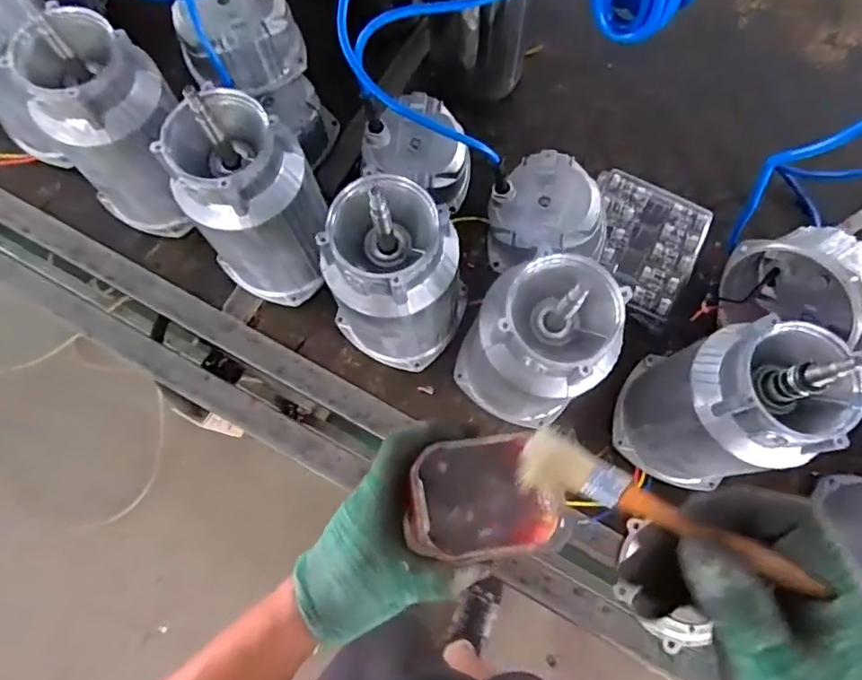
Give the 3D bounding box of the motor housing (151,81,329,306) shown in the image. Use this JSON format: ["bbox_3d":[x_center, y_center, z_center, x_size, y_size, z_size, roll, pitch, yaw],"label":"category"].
[{"bbox_3d":[-0.166,-0.127,0.540,0.111,0.240,0.107,0,75,-1],"label":"motor housing"}]

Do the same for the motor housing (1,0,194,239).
[{"bbox_3d":[-0.319,-0.207,0.569,0.114,0.224,0.111,28,76,6],"label":"motor housing"}]

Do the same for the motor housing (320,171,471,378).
[{"bbox_3d":[-0.040,-0.046,0.529,0.125,0.224,0.114,22,76,5],"label":"motor housing"}]

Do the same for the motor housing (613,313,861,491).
[{"bbox_3d":[0.254,0.056,0.485,0.106,0.203,0.110,0,75,-1],"label":"motor housing"}]

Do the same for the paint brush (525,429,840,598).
[{"bbox_3d":[0.111,0.087,0.286,0.144,0.022,0.039,18,72,38],"label":"paint brush"}]

